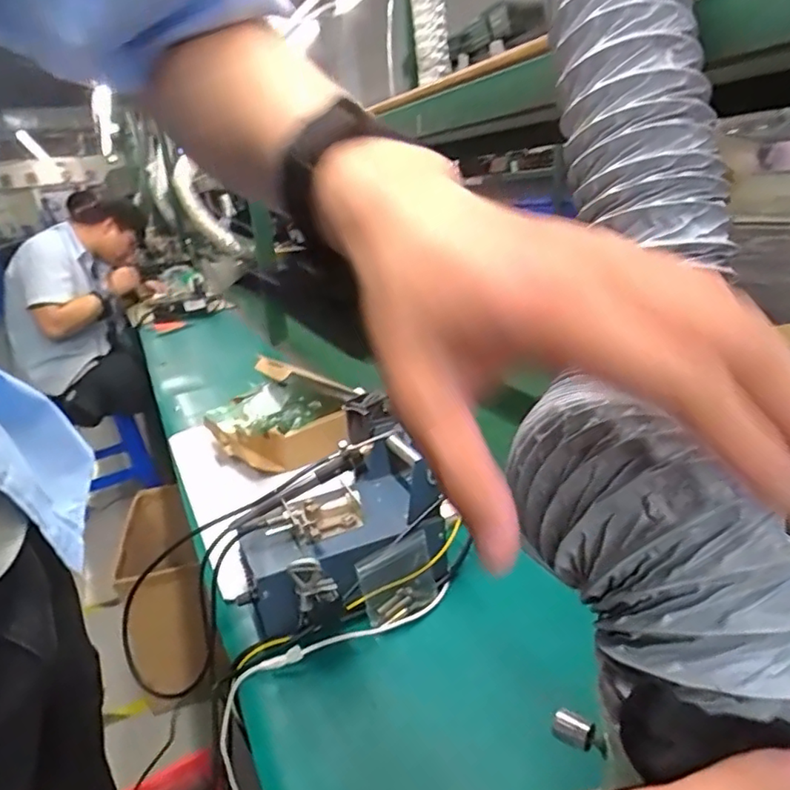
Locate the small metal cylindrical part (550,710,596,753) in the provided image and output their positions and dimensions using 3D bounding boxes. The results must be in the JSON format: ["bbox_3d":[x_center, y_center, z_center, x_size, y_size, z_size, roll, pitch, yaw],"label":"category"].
[{"bbox_3d":[0.083,0.157,0.275,0.019,0.013,0.009,9,24,36],"label":"small metal cylindrical part"}]

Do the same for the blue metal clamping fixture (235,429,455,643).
[{"bbox_3d":[-0.046,0.126,0.548,0.190,0.100,0.127,-17,22,-28],"label":"blue metal clamping fixture"}]

